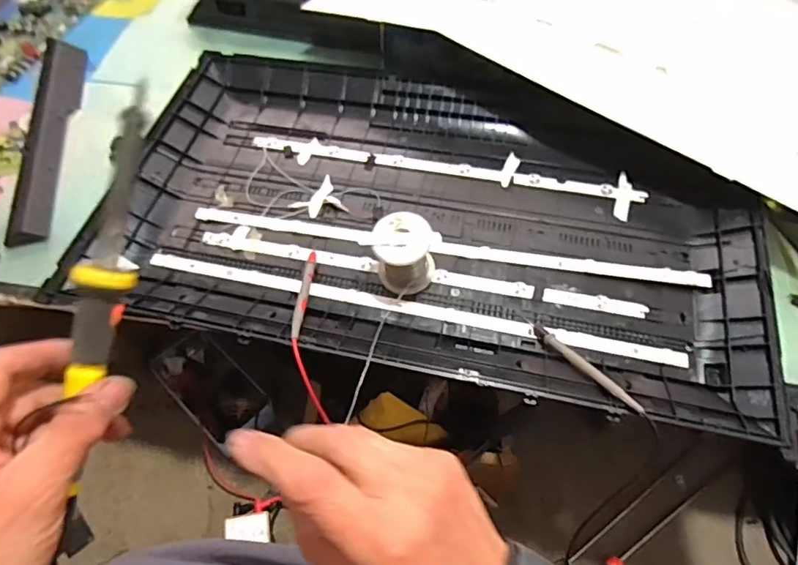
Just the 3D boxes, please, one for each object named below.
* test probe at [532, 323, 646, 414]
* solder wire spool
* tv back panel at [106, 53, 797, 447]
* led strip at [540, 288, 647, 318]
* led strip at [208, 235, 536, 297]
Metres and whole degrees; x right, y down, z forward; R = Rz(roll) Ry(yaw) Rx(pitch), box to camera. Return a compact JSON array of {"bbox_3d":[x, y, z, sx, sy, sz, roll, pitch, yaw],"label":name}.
[{"bbox_3d":[0.174,0.076,0.511,0.014,0.014,0.133,-30,44,-17],"label":"test probe"},{"bbox_3d":[0.006,-0.025,0.563,0.063,0.071,0.066,2,55,-2],"label":"solder wire spool"},{"bbox_3d":[0.032,-0.095,0.613,0.701,0.060,0.416,12,55,5],"label":"tv back panel"},{"bbox_3d":[0.207,0.021,0.570,0.104,0.004,0.017,11,72,12],"label":"led strip"},{"bbox_3d":[-0.041,-0.022,0.607,0.378,0.006,0.019,10,67,8],"label":"led strip"}]

